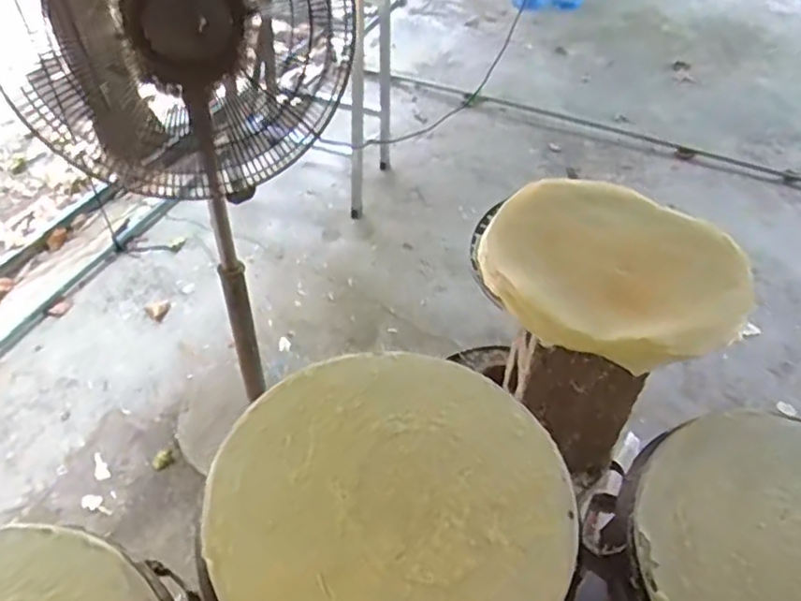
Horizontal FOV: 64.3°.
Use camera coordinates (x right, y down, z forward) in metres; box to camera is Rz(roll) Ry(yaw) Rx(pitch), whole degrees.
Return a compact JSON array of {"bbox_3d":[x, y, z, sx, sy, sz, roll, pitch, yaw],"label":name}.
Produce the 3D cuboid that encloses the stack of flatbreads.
[{"bbox_3d":[0.304,-0.042,0.919,0.347,0.083,0.320,27,51,22],"label":"stack of flatbreads"}]

